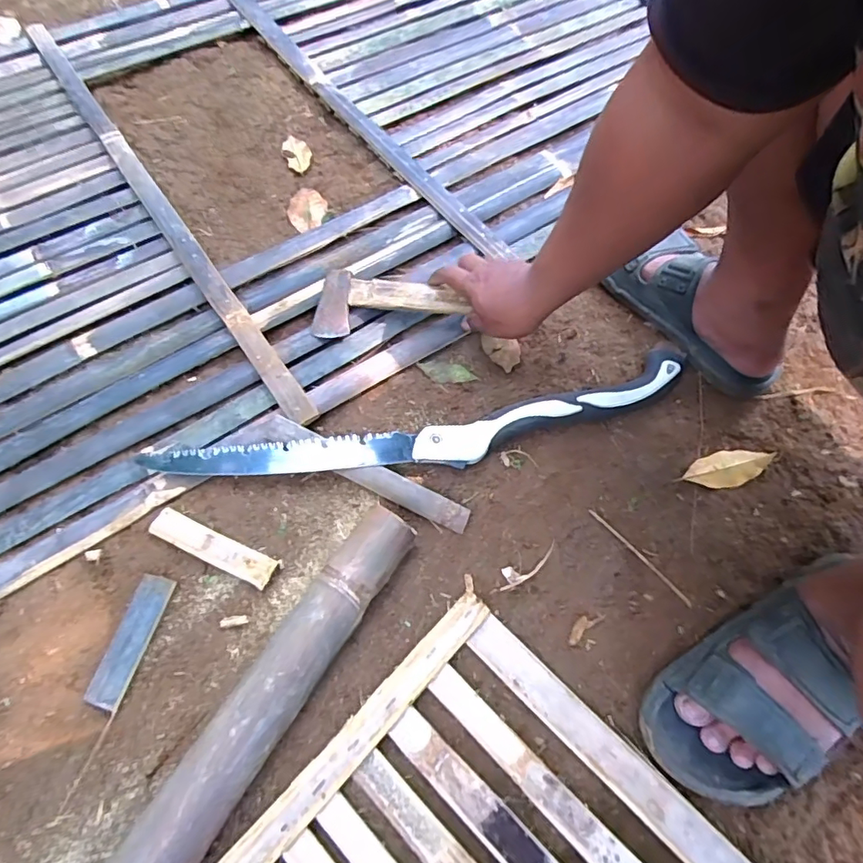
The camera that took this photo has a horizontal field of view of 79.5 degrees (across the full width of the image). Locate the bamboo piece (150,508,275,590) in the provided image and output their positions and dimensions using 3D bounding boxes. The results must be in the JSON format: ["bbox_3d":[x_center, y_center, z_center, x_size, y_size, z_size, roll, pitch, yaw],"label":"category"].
[{"bbox_3d":[-0.213,0.113,0.508,0.131,0.014,0.029,23,65,8],"label":"bamboo piece"}]

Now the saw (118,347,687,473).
[{"bbox_3d":[0.004,0.001,0.561,0.587,0.026,0.080,-11,65,-8],"label":"saw"}]

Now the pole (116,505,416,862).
[{"bbox_3d":[-0.184,0.292,0.395,0.063,0.059,0.559,30,66,11],"label":"pole"}]

